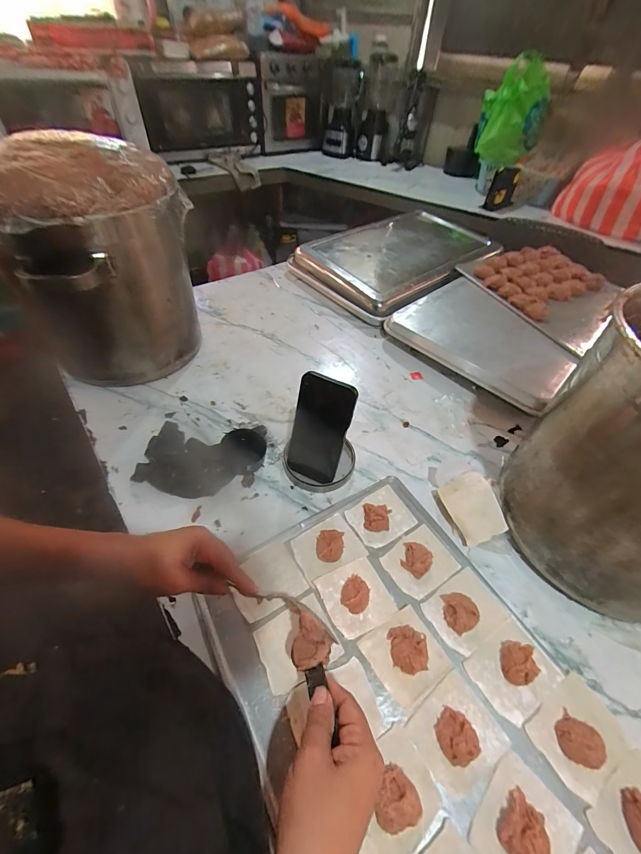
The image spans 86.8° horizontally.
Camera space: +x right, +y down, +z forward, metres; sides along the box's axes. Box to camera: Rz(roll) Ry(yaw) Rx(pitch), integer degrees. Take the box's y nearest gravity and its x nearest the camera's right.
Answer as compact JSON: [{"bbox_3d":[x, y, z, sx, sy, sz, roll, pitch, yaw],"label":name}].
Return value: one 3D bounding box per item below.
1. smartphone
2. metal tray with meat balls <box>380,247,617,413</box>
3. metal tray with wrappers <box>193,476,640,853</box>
[{"bbox_3d":[0.000,0.003,0.504,0.079,0.156,0.013,13,20,0],"label":"smartphone"},{"bbox_3d":[0.473,-0.301,0.823,0.364,0.047,0.602,34,60,27],"label":"metal tray with meat balls"},{"bbox_3d":[0.102,0.281,0.355,0.330,0.026,0.448,-23,53,-23],"label":"metal tray with wrappers"}]

